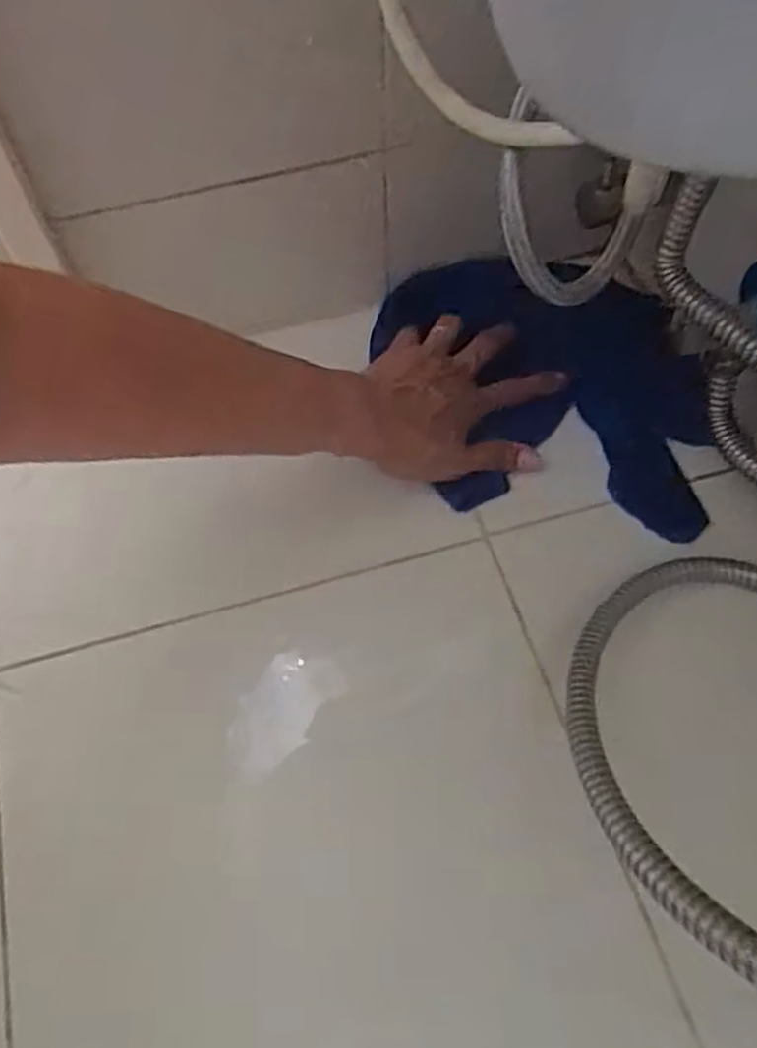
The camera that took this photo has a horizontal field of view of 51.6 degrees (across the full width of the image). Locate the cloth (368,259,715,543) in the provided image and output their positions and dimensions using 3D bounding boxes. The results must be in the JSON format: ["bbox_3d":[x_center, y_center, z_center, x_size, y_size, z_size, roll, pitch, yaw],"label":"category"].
[{"bbox_3d":[0.103,-0.090,0.510,0.212,0.046,0.181,7,60,6],"label":"cloth"}]

